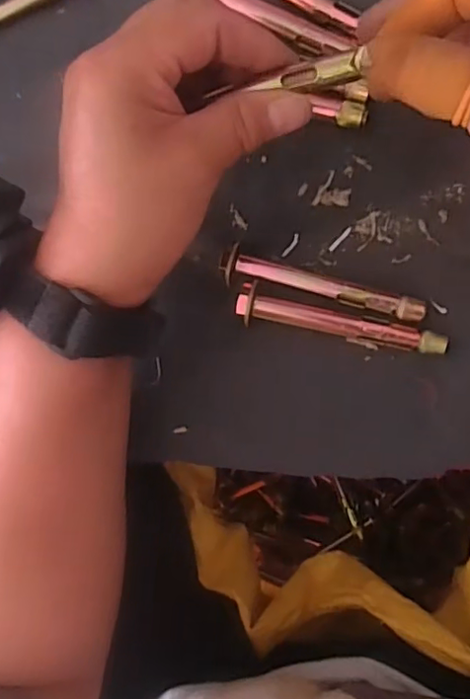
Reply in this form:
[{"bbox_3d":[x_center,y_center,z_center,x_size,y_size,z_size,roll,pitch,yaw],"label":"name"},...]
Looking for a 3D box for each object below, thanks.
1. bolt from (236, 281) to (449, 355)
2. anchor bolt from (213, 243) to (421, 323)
[{"bbox_3d":[0.053,-0.015,0.286,0.103,0.014,0.019,9,94,8],"label":"bolt"},{"bbox_3d":[0.043,-0.030,0.289,0.102,0.014,0.016,18,95,7],"label":"anchor bolt"}]

